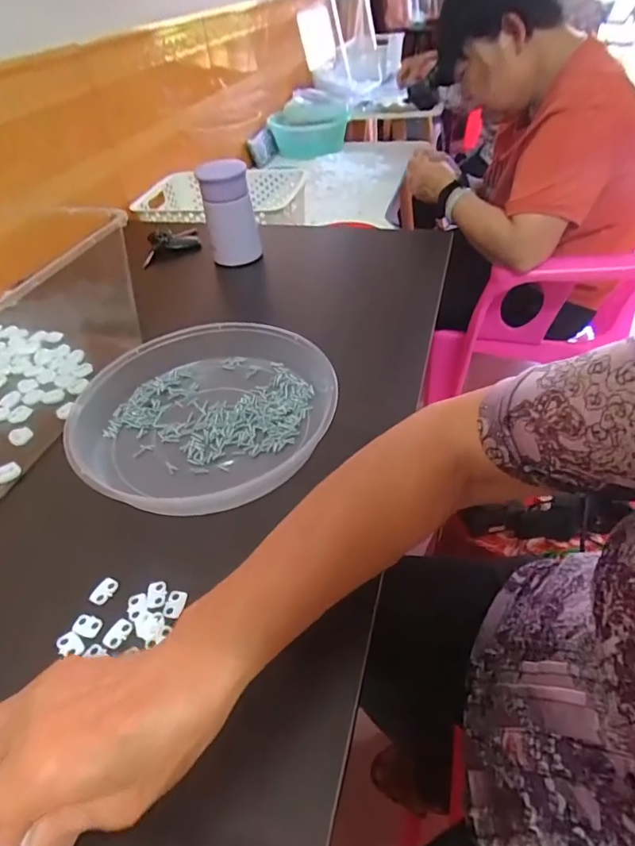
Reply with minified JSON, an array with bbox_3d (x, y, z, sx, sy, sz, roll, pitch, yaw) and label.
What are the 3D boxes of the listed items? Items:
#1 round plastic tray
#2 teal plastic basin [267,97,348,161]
[{"bbox_3d":[-0.102,-0.012,0.457,0.235,0.040,0.228,-4,42,3],"label":"round plastic tray"},{"bbox_3d":[-0.019,-0.937,1.579,0.229,0.111,0.321,-1,43,5],"label":"teal plastic basin"}]

